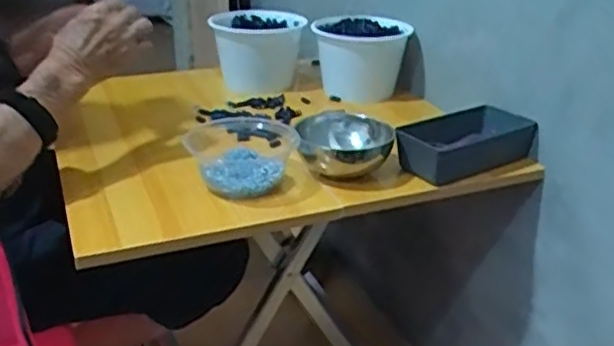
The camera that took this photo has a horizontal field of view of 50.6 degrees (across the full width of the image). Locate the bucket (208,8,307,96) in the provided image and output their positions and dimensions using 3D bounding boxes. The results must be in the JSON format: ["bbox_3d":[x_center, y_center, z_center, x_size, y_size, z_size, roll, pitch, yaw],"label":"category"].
[{"bbox_3d":[-0.084,-0.211,1.121,0.152,0.112,0.127,-1,26,-8],"label":"bucket"}]

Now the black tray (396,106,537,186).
[{"bbox_3d":[0.204,-0.038,0.860,0.203,0.054,0.105,-10,28,-25],"label":"black tray"}]

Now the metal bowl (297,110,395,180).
[{"bbox_3d":[0.048,-0.034,0.829,0.119,0.064,0.099,-2,26,-5],"label":"metal bowl"}]

